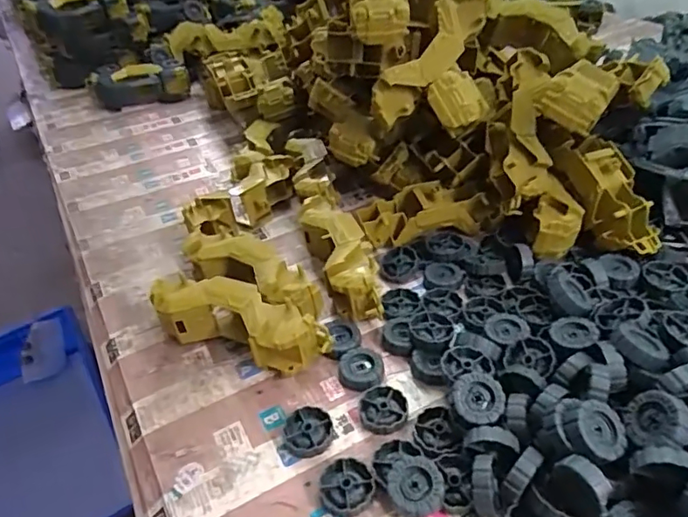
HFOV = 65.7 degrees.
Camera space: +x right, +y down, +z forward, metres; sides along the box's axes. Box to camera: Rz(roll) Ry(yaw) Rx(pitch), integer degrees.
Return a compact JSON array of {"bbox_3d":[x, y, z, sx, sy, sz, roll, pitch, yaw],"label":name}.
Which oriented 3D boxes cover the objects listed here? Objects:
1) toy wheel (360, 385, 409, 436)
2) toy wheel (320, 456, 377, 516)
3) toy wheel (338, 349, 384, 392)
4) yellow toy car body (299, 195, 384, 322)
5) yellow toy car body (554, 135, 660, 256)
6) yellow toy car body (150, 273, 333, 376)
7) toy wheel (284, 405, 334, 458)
[{"bbox_3d":[0.032,0.120,0.425,0.037,0.010,0.040,-2,39,1],"label":"toy wheel"},{"bbox_3d":[0.002,0.161,0.378,0.038,0.010,0.040,-2,39,1],"label":"toy wheel"},{"bbox_3d":[0.015,0.096,0.458,0.038,0.011,0.039,-2,39,1],"label":"toy wheel"},{"bbox_3d":[-0.003,-0.005,0.546,0.057,0.048,0.177,-12,40,-11],"label":"yellow toy car body"},{"bbox_3d":[0.268,-0.063,0.538,0.059,0.037,0.132,-19,73,-19],"label":"yellow toy car body"},{"bbox_3d":[-0.095,0.061,0.481,0.167,0.063,0.050,13,41,19],"label":"yellow toy car body"},{"bbox_3d":[-0.027,0.134,0.416,0.037,0.010,0.039,-2,39,1],"label":"toy wheel"}]

